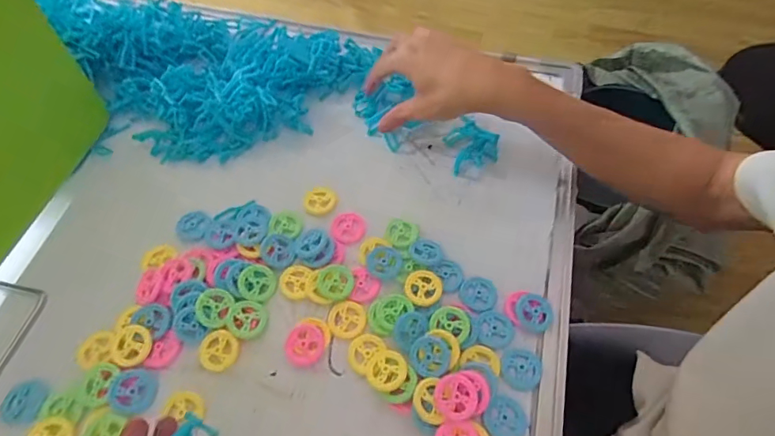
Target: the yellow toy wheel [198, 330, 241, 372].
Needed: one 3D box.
[{"bbox_3d":[-0.126,0.099,0.340,0.030,0.006,0.028,0,59,0],"label":"yellow toy wheel"}]

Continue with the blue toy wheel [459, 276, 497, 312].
[{"bbox_3d":[0.074,0.061,0.367,0.028,0.007,0.029,0,59,0],"label":"blue toy wheel"}]

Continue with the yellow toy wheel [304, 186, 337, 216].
[{"bbox_3d":[-0.062,-0.016,0.418,0.029,0.005,0.030,0,59,0],"label":"yellow toy wheel"}]

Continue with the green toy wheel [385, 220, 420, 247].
[{"bbox_3d":[0.012,0.014,0.400,0.028,0.007,0.028,0,59,0],"label":"green toy wheel"}]

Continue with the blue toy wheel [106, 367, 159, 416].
[{"bbox_3d":[-0.182,0.124,0.324,0.031,0.008,0.031,0,59,0],"label":"blue toy wheel"}]

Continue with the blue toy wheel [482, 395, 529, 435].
[{"bbox_3d":[0.083,0.141,0.317,0.029,0.004,0.028,0,59,0],"label":"blue toy wheel"}]

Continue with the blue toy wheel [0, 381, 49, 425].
[{"bbox_3d":[-0.260,0.132,0.325,0.027,0.005,0.028,0,59,0],"label":"blue toy wheel"}]

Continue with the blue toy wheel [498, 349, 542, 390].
[{"bbox_3d":[0.098,0.112,0.334,0.028,0.004,0.029,0,59,0],"label":"blue toy wheel"}]

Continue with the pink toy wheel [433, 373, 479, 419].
[{"bbox_3d":[0.048,0.123,0.313,0.030,0.005,0.029,0,59,0],"label":"pink toy wheel"}]

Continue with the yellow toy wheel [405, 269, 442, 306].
[{"bbox_3d":[0.029,0.056,0.366,0.029,0.005,0.030,14,60,9],"label":"yellow toy wheel"}]

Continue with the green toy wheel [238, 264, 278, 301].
[{"bbox_3d":[-0.105,0.052,0.368,0.029,0.004,0.030,8,67,-18],"label":"green toy wheel"}]

